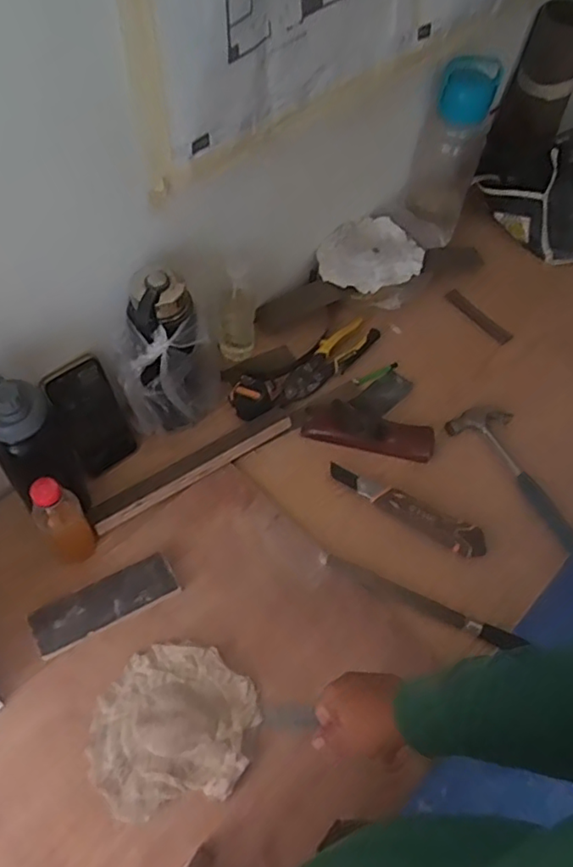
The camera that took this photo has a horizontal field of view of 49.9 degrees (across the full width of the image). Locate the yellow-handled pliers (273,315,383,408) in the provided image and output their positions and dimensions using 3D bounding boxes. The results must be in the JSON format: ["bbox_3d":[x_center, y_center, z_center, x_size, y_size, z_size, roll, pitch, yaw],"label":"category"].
[{"bbox_3d":[0.060,-0.111,0.977,0.213,0.028,0.060,-38,68,-24],"label":"yellow-handled pliers"}]

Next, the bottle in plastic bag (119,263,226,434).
[{"bbox_3d":[-0.151,-0.108,0.818,0.113,0.247,0.127,10,58,1],"label":"bottle in plastic bag"}]

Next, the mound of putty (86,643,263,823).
[{"bbox_3d":[-0.126,0.323,0.693,0.183,0.024,0.164,-9,59,-11],"label":"mound of putty"}]

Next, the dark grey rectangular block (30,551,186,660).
[{"bbox_3d":[-0.222,0.209,0.759,0.174,0.017,0.060,-25,64,-19],"label":"dark grey rectangular block"}]

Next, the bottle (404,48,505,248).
[{"bbox_3d":[0.269,-0.466,1.009,0.102,0.249,0.099,20,59,7],"label":"bottle"}]

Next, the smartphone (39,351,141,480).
[{"bbox_3d":[-0.258,-0.022,0.825,0.079,0.164,0.011,-34,40,-22],"label":"smartphone"}]

